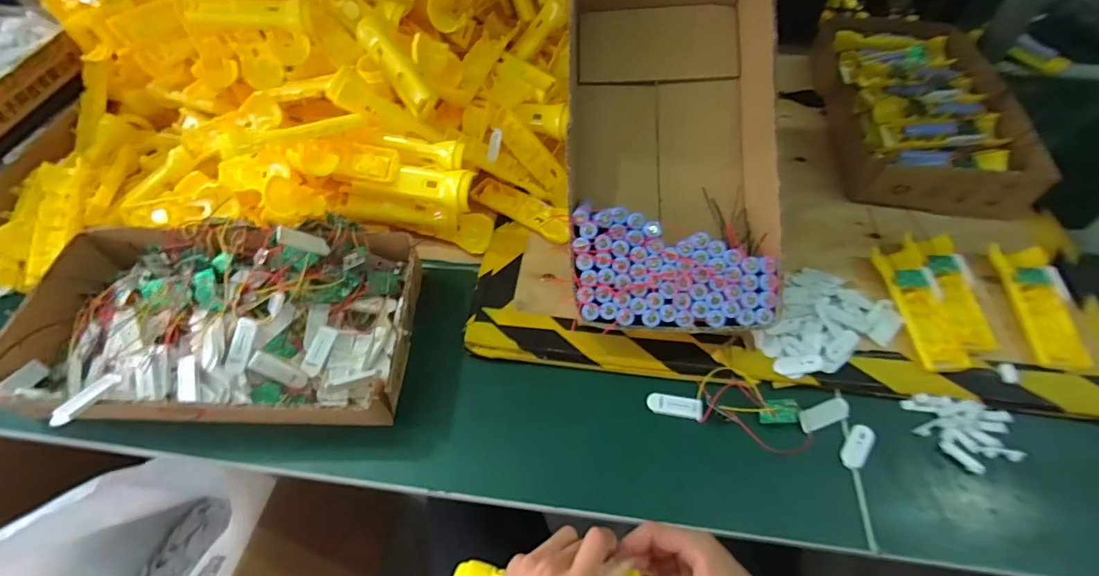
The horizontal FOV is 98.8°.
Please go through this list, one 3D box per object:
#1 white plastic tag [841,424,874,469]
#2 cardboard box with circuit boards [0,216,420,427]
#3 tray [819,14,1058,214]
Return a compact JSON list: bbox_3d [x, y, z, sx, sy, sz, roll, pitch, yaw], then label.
[{"bbox_3d":[0.315,0.162,0.482,0.020,0.011,0.046,31,61,21],"label":"white plastic tag"},{"bbox_3d":[-0.363,0.037,0.531,0.419,0.081,0.228,-1,54,1],"label":"cardboard box with circuit boards"},{"bbox_3d":[0.548,-0.289,0.715,0.214,0.101,0.423,7,55,7],"label":"tray"}]

